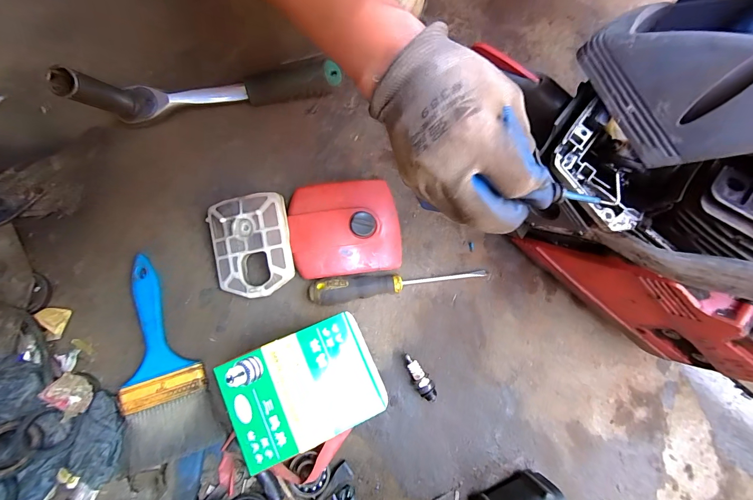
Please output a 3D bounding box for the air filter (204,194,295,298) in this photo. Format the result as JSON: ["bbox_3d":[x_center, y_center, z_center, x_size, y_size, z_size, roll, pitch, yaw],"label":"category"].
[{"bbox_3d":[-0.130,-0.003,0.342,0.080,0.035,0.100,-10,78,-3],"label":"air filter"}]

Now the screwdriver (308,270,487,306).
[{"bbox_3d":[0.022,0.034,0.342,0.181,0.025,0.026,-7,78,-3],"label":"screwdriver"}]

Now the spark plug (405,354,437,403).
[{"bbox_3d":[0.042,0.126,0.327,0.016,0.015,0.046,-35,81,-8],"label":"spark plug"}]

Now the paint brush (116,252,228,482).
[{"bbox_3d":[-0.215,0.100,0.316,0.073,0.014,0.193,-19,71,-24],"label":"paint brush"}]

